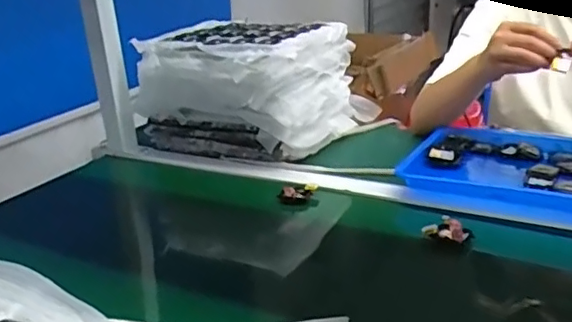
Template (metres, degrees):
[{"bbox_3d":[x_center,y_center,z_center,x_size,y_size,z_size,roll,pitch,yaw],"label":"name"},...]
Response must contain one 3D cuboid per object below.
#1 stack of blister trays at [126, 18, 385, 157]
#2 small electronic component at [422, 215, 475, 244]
[{"bbox_3d":[-0.063,-0.147,1.082,0.352,0.193,0.302,9,26,30],"label":"stack of blister trays"},{"bbox_3d":[0.201,0.087,0.716,0.060,0.029,0.026,-1,22,7],"label":"small electronic component"}]

